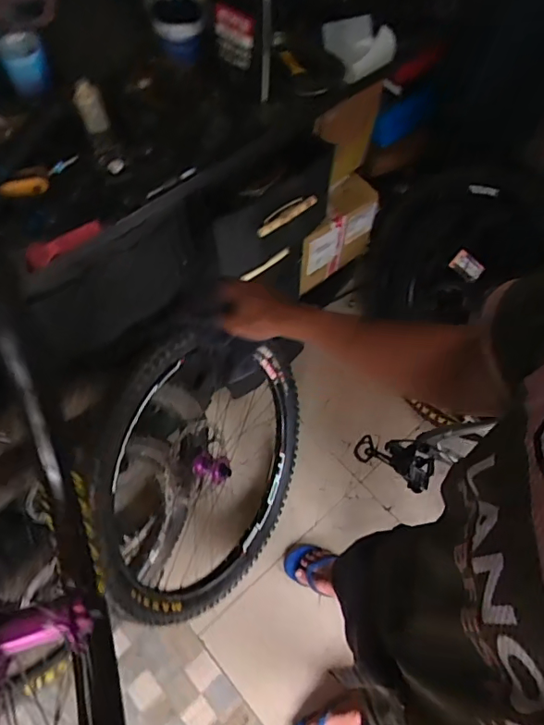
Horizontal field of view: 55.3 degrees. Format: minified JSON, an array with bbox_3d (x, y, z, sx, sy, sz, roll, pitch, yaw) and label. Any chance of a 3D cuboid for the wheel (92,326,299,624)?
[{"bbox_3d":[-0.165,0.243,1.210,0.115,0.669,0.660,10,60,33],"label":"wheel"}]

